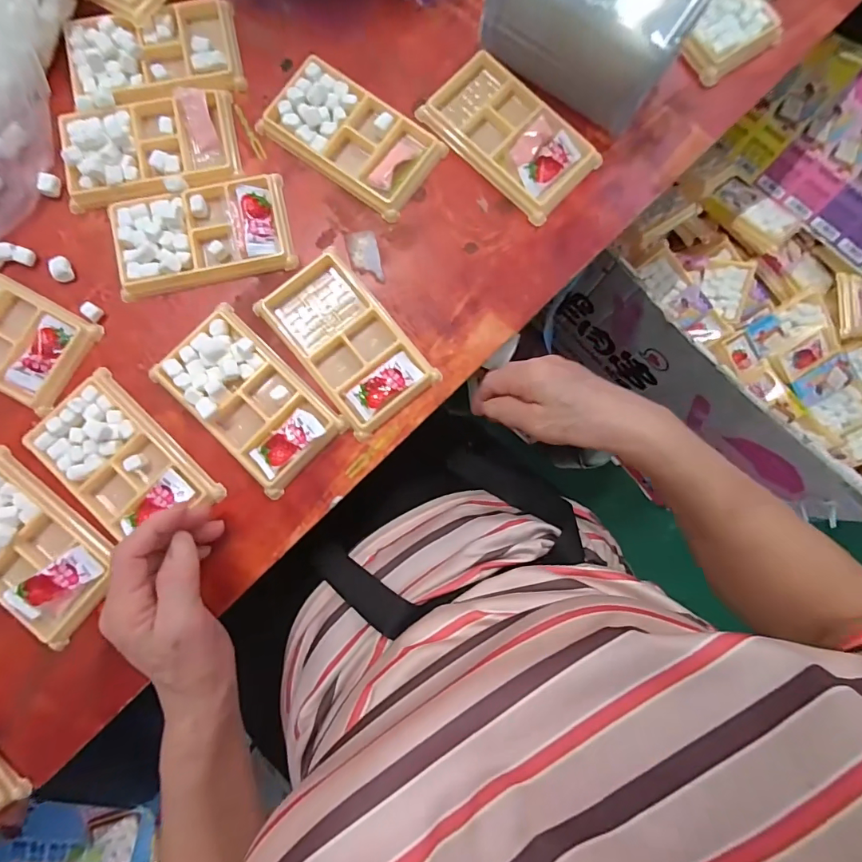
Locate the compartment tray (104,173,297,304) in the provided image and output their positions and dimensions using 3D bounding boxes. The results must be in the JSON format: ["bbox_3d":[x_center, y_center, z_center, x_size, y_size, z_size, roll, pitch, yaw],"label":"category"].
[{"bbox_3d":[-0.180,-0.154,0.354,0.133,0.012,0.078,-12,86,-3],"label":"compartment tray"}]

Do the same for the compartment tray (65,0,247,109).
[{"bbox_3d":[-0.224,-0.306,0.369,0.130,0.013,0.077,-11,86,-3],"label":"compartment tray"}]

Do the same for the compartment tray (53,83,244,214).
[{"bbox_3d":[-0.224,-0.225,0.364,0.134,0.025,0.085,-9,86,-2],"label":"compartment tray"}]

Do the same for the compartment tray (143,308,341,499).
[{"bbox_3d":[-0.140,-0.024,0.342,0.133,0.018,0.074,44,86,1],"label":"compartment tray"}]

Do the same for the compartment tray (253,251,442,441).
[{"bbox_3d":[-0.066,-0.069,0.351,0.076,0.014,0.135,-41,88,-4],"label":"compartment tray"}]

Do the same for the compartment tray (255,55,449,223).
[{"bbox_3d":[-0.064,-0.238,0.367,0.134,0.010,0.075,35,86,1],"label":"compartment tray"}]

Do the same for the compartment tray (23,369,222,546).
[{"bbox_3d":[-0.230,0.026,0.339,0.131,0.015,0.076,45,86,1],"label":"compartment tray"}]

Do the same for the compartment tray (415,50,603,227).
[{"bbox_3d":[0.064,-0.241,0.370,0.132,0.010,0.076,43,86,1],"label":"compartment tray"}]

